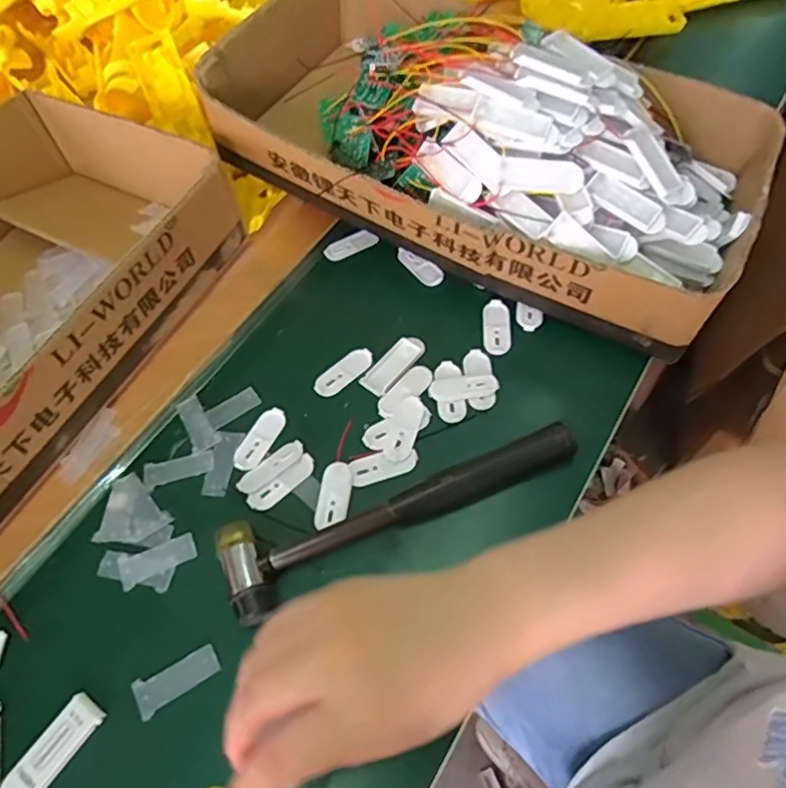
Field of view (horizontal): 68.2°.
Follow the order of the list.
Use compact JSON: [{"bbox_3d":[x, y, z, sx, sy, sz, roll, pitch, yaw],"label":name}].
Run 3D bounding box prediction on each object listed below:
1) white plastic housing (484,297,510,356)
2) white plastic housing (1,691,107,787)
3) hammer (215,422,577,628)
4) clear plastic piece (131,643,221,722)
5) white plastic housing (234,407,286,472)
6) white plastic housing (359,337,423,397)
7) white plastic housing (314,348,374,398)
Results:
[{"bbox_3d":[0.081,-0.052,0.448,0.020,0.004,0.050,0,59,5],"label":"white plastic housing"},{"bbox_3d":[-0.187,0.195,0.316,0.023,0.006,0.057,29,65,20],"label":"white plastic housing"},{"bbox_3d":[0.005,0.066,0.375,0.233,0.023,0.058,-26,60,-11],"label":"hammer"},{"bbox_3d":[-0.125,0.166,0.337,0.048,0.004,0.021,-27,61,-12],"label":"clear plastic piece"},{"bbox_3d":[-0.094,0.031,0.412,0.020,0.004,0.050,22,63,17],"label":"white plastic housing"},{"bbox_3d":[0.000,-0.021,0.434,0.022,0.006,0.051,38,68,23],"label":"white plastic housing"},{"bbox_3d":[-0.037,-0.017,0.436,0.050,0.004,0.022,-38,63,-17],"label":"white plastic housing"}]

